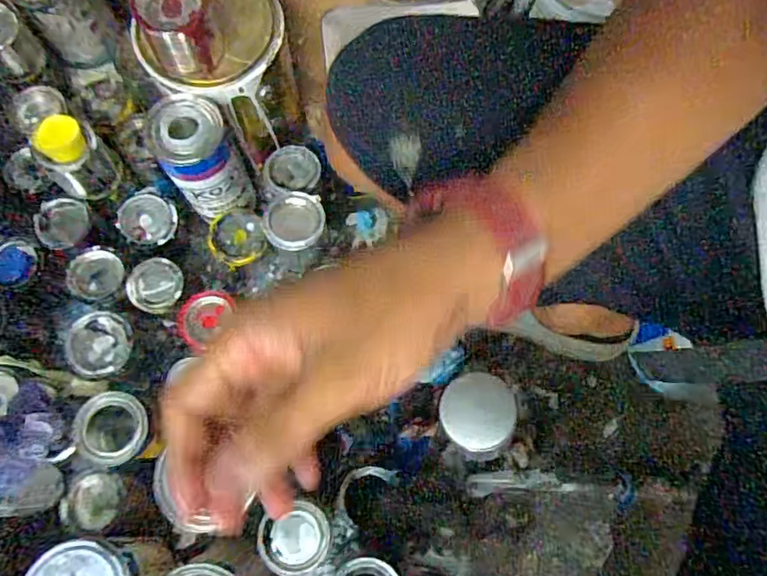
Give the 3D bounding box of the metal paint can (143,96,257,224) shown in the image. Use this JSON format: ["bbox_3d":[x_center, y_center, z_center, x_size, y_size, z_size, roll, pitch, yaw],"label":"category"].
[{"bbox_3d":[-0.210,-0.153,0.637,0.077,0.138,0.082,-18,76,-6],"label":"metal paint can"}]

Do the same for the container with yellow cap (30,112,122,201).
[{"bbox_3d":[-0.364,-0.152,0.654,0.062,0.096,0.074,38,78,8],"label":"container with yellow cap"}]

